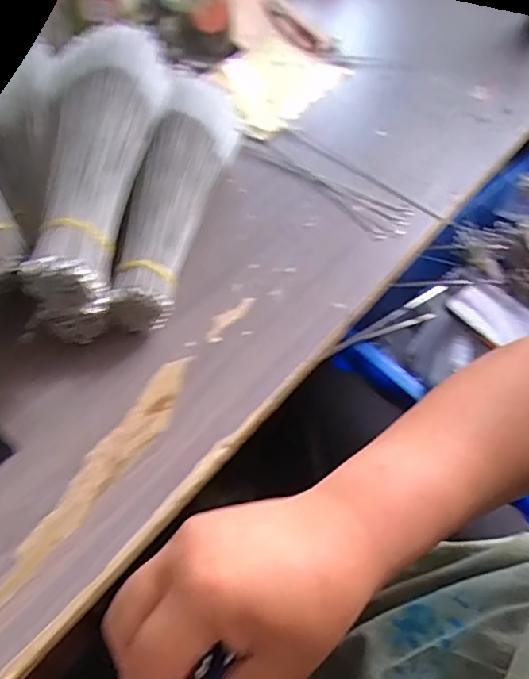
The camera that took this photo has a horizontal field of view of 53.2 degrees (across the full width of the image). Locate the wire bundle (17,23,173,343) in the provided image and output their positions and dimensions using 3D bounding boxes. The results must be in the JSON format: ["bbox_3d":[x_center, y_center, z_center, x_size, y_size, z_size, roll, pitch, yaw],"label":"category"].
[{"bbox_3d":[-0.128,-0.131,0.401,0.074,0.078,0.252,4,65,-1],"label":"wire bundle"}]

